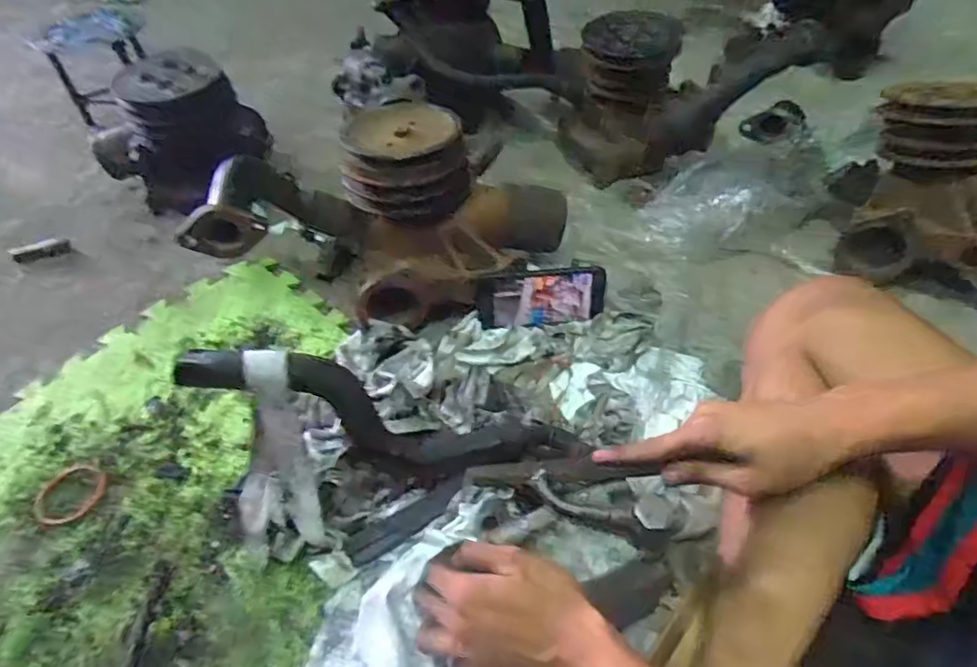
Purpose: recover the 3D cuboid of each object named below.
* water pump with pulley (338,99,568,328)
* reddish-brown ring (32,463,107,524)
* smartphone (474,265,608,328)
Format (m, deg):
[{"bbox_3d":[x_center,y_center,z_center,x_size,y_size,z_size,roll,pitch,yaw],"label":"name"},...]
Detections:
[{"bbox_3d":[-0.036,-0.155,0.751,0.266,0.204,0.201,-7,49,-4],"label":"water pump with pulley"},{"bbox_3d":[-0.437,0.167,0.614,0.066,0.004,0.066,-1,49,1],"label":"reddish-brown ring"},{"bbox_3d":[0.066,-0.047,0.735,0.155,0.079,0.012,-3,33,5],"label":"smartphone"}]

